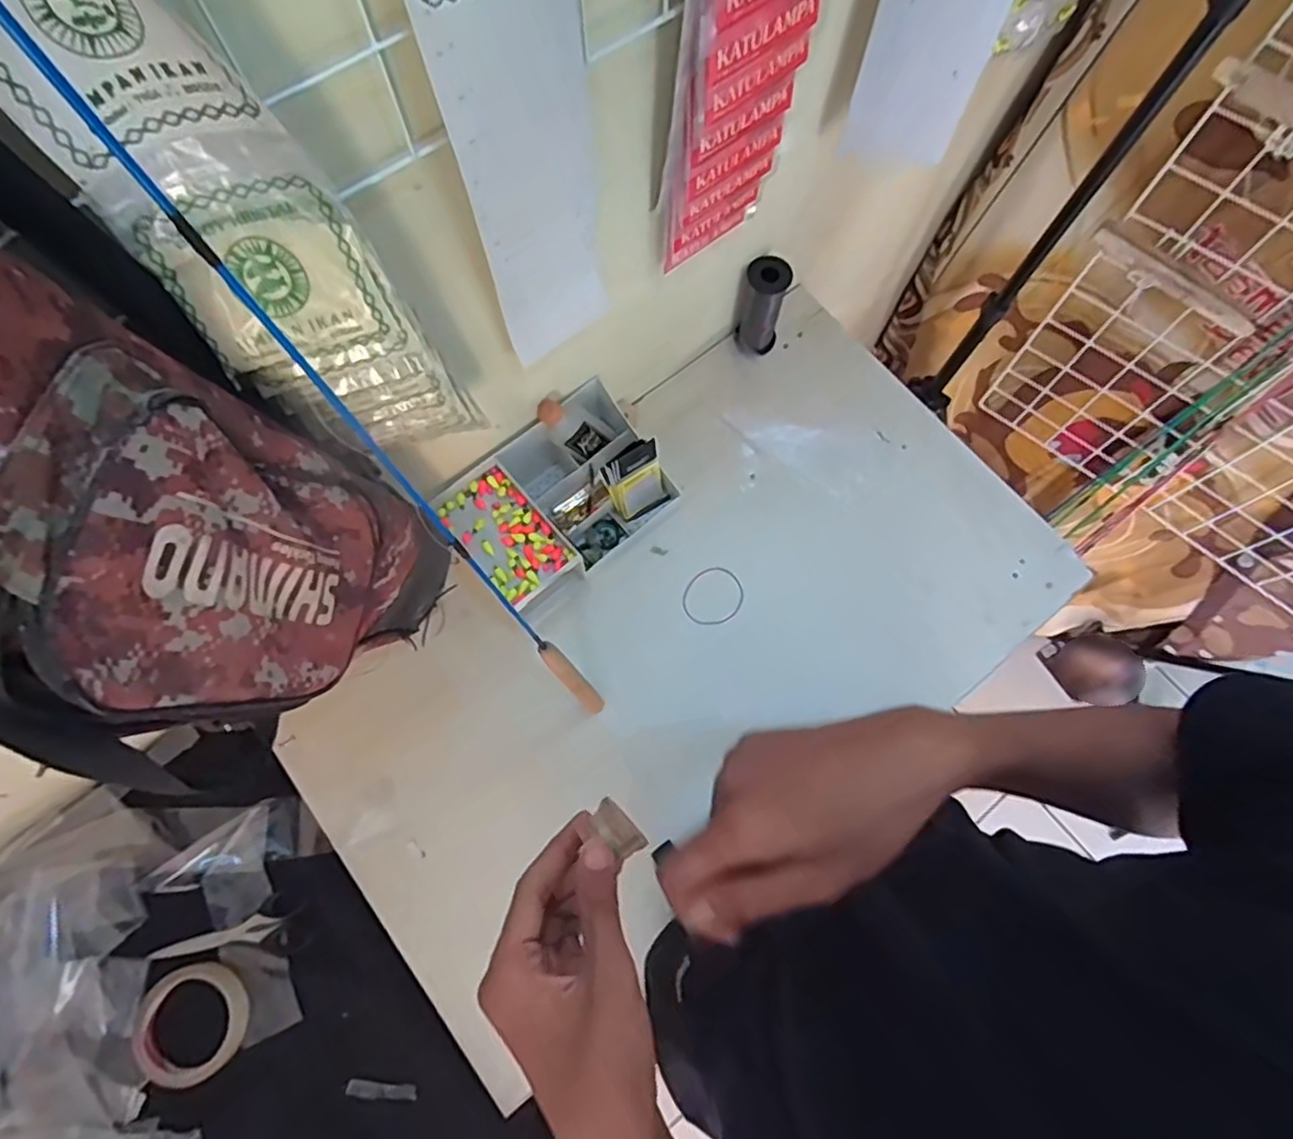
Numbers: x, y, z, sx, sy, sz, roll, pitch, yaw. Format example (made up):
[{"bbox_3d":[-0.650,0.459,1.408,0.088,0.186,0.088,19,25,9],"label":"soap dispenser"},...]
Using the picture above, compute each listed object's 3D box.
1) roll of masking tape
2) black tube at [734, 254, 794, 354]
[{"bbox_3d":[-0.413,0.411,0.609,0.097,0.011,0.094,0,73,0],"label":"roll of masking tape"},{"bbox_3d":[0.135,-0.306,0.781,0.049,0.120,0.048,0,73,0],"label":"black tube"}]

